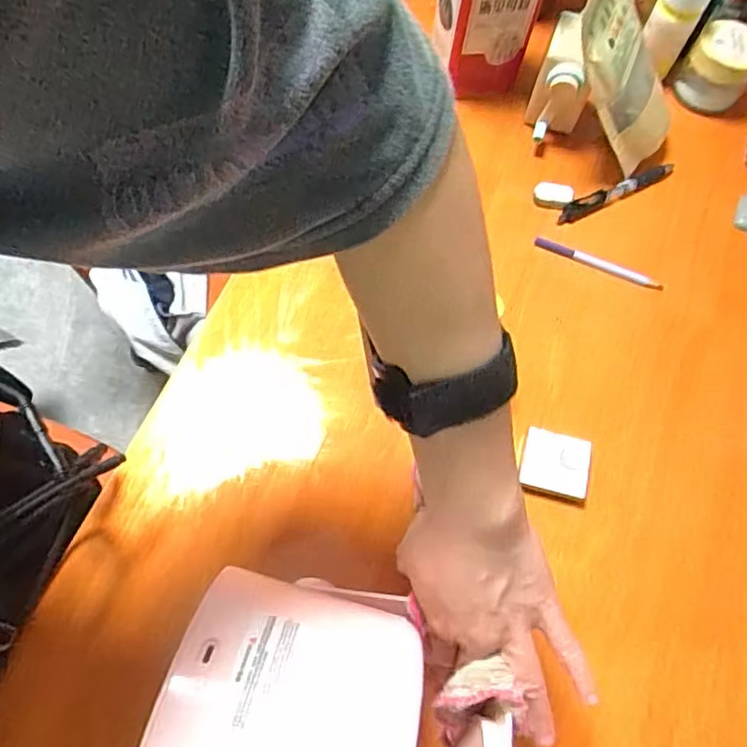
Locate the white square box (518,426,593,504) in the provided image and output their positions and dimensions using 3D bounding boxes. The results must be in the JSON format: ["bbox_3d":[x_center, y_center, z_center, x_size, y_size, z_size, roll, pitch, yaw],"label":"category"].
[{"bbox_3d":[0.143,0.072,0.482,0.052,0.015,0.050,15,66,4],"label":"white square box"}]

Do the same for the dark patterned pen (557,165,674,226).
[{"bbox_3d":[0.241,-0.180,0.599,0.138,0.008,0.017,-25,70,-13],"label":"dark patterned pen"}]

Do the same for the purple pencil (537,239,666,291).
[{"bbox_3d":[0.210,-0.103,0.568,0.120,0.004,0.011,24,67,7],"label":"purple pencil"}]

